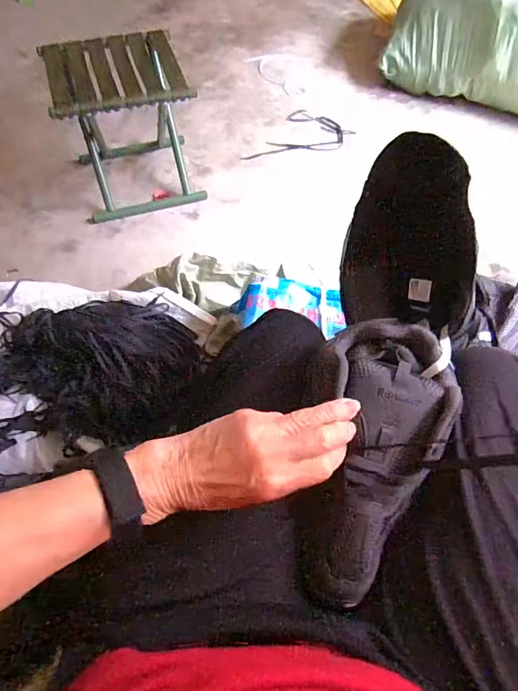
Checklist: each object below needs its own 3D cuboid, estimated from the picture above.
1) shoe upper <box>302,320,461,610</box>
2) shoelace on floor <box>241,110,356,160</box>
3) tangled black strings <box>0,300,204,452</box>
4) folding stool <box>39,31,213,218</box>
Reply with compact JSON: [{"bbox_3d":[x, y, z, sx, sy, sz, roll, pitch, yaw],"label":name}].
[{"bbox_3d":[0.100,0.098,0.369,0.109,0.045,0.241,18,83,6],"label":"shoe upper"},{"bbox_3d":[0.128,-0.614,1.286,0.210,0.019,0.312,34,68,15],"label":"shoelace on floor"},{"bbox_3d":[-0.330,0.035,0.816,0.418,0.096,0.297,13,60,5],"label":"tangled black strings"},{"bbox_3d":[-0.326,-0.531,1.042,0.303,0.288,0.291,-24,64,-15],"label":"folding stool"}]

